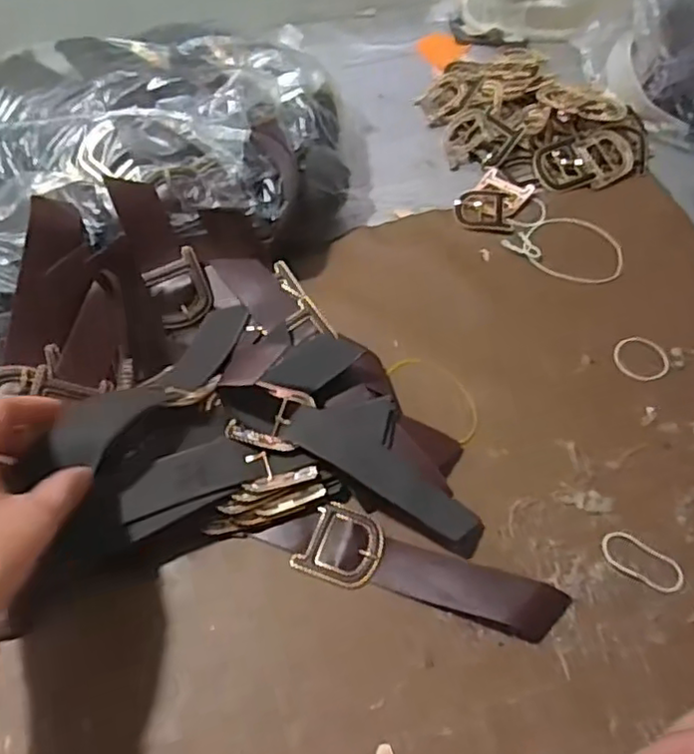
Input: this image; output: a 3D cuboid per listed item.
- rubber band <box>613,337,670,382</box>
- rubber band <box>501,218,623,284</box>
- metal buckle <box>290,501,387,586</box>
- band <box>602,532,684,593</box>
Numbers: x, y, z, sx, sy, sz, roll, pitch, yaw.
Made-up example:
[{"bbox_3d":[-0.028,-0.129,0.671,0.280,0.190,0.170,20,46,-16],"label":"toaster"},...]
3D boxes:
[{"bbox_3d":[0.223,-0.013,0.493,0.042,0.006,0.036,-5,67,-4],"label":"rubber band"},{"bbox_3d":[0.186,-0.108,0.550,0.092,0.008,0.066,36,69,16],"label":"rubber band"},{"bbox_3d":[-0.002,0.105,0.408,0.049,0.004,0.047,20,60,10],"label":"metal buckle"},{"bbox_3d":[0.186,0.116,0.410,0.052,0.004,0.025,31,62,16],"label":"band"}]

